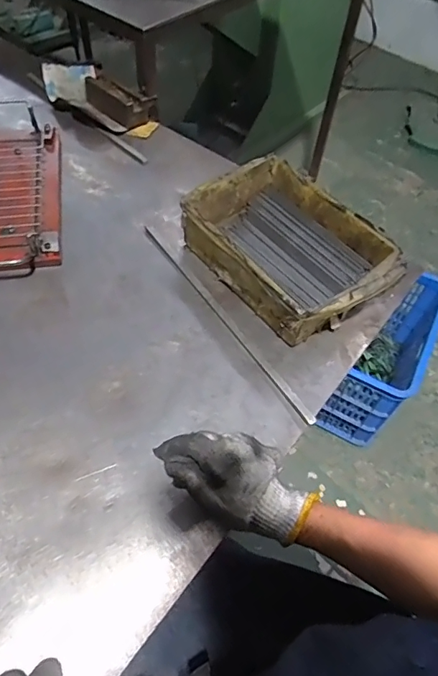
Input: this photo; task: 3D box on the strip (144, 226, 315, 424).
[{"bbox_3d":[-0.001,-0.034,0.595,0.008,0.004,0.361,-29,63,-21],"label":"strip"}]

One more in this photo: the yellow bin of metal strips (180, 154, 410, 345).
[{"bbox_3d":[0.089,-0.118,0.617,0.185,0.079,0.260,-35,67,-25],"label":"yellow bin of metal strips"}]

